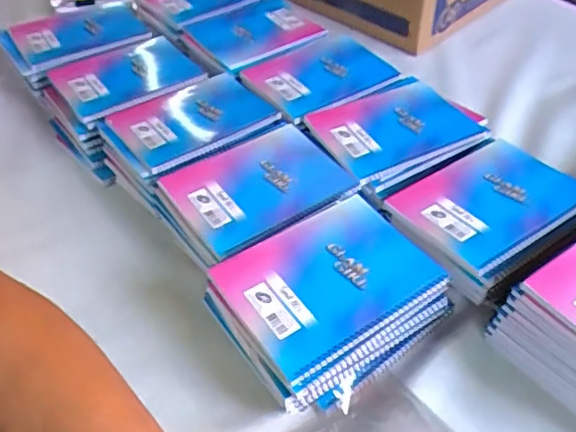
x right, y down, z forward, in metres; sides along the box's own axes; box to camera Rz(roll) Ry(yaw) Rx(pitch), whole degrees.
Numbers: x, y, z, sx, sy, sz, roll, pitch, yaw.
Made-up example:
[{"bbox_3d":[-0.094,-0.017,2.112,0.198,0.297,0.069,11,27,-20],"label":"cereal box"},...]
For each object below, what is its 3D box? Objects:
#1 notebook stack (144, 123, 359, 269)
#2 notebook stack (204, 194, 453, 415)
[{"bbox_3d":[-0.036,-0.024,0.712,0.210,0.064,0.180,-26,50,-23],"label":"notebook stack"},{"bbox_3d":[0.043,0.091,0.604,0.210,0.085,0.169,-31,52,-27],"label":"notebook stack"}]

